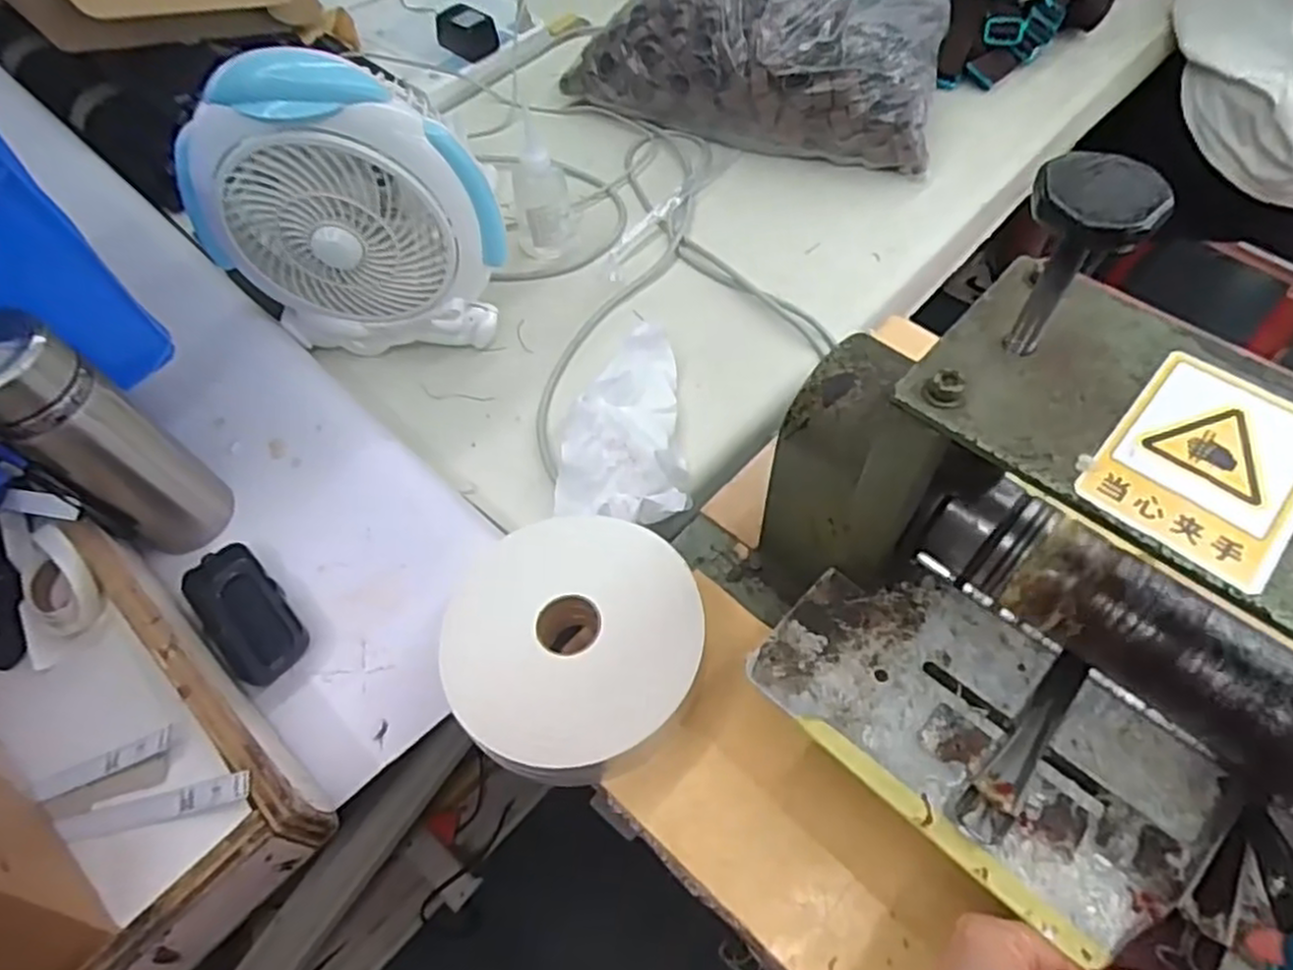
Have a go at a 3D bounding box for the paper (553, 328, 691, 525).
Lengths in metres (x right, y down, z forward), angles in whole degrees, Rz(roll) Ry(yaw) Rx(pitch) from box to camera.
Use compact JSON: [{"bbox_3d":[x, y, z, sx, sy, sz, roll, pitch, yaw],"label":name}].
[{"bbox_3d":[-0.012,-0.054,0.651,0.105,0.057,0.210,4,59,6],"label":"paper"}]

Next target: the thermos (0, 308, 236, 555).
[{"bbox_3d":[-0.366,-0.022,0.495,0.060,0.206,0.076,33,65,21],"label":"thermos"}]

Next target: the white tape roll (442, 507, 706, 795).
[{"bbox_3d":[-0.047,0.101,0.480,0.158,0.054,0.154,-1,58,2],"label":"white tape roll"}]

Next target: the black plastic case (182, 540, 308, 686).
[{"bbox_3d":[-0.283,0.093,0.526,0.051,0.027,0.106,-39,64,-19],"label":"black plastic case"}]

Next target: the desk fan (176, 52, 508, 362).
[{"bbox_3d":[-0.250,-0.216,0.640,0.250,0.257,0.084,2,58,4],"label":"desk fan"}]

